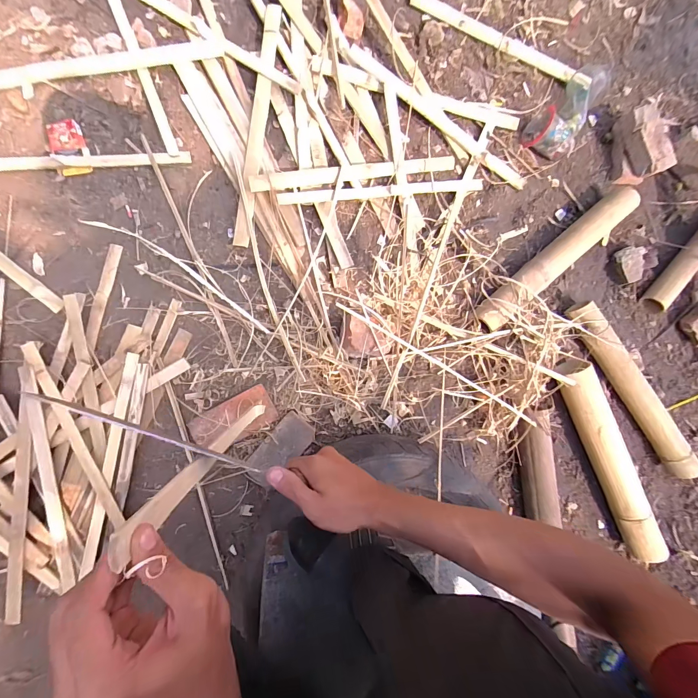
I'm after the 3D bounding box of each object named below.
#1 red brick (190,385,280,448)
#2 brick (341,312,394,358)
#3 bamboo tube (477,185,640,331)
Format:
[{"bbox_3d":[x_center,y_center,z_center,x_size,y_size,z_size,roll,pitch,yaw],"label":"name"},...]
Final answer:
[{"bbox_3d":[-0.248,0.151,0.719,0.174,0.038,0.090,-27,93,-9],"label":"red brick"},{"bbox_3d":[0.043,-0.025,0.765,0.124,0.049,0.093,5,91,-8],"label":"brick"},{"bbox_3d":[0.528,-0.235,0.840,0.559,0.076,0.083,-37,94,-8],"label":"bamboo tube"}]

